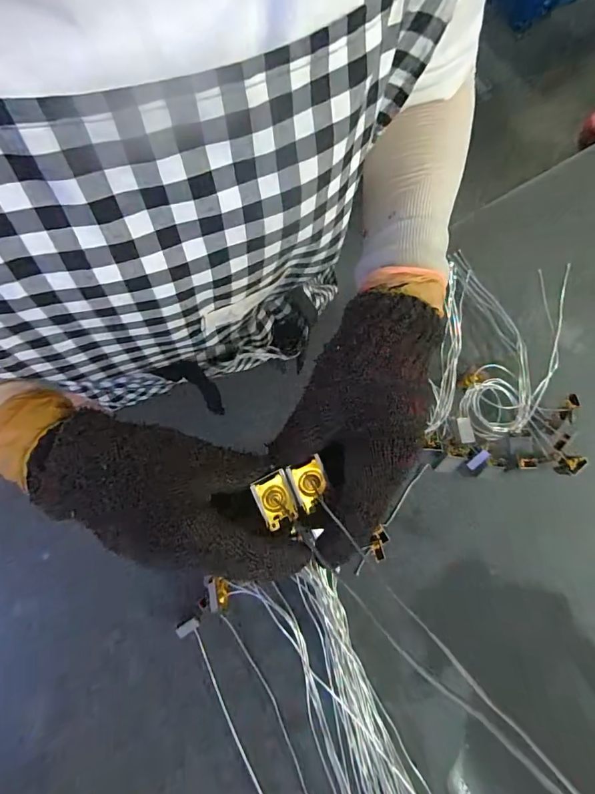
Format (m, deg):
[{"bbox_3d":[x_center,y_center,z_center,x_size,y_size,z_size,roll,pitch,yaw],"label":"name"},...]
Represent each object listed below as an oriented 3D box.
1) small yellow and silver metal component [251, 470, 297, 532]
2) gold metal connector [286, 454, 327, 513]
[{"bbox_3d":[-0.015,0.070,0.293,0.025,0.009,0.034,-25,92,-16],"label":"small yellow and silver metal component"},{"bbox_3d":[0.009,0.060,0.297,0.024,0.004,0.034,-21,97,-2],"label":"gold metal connector"}]

